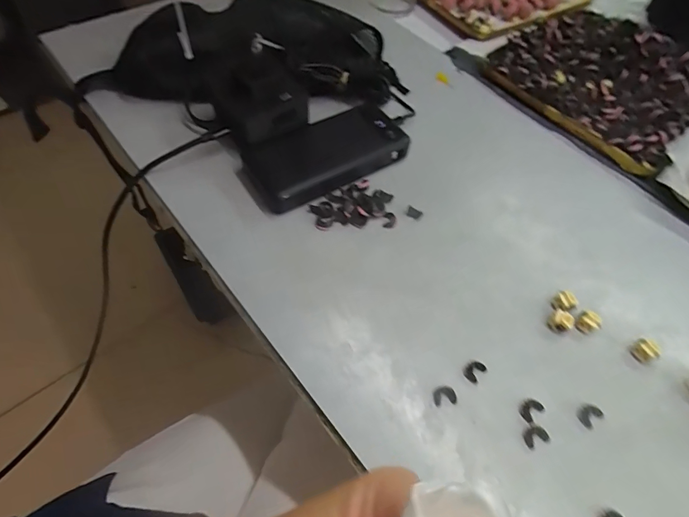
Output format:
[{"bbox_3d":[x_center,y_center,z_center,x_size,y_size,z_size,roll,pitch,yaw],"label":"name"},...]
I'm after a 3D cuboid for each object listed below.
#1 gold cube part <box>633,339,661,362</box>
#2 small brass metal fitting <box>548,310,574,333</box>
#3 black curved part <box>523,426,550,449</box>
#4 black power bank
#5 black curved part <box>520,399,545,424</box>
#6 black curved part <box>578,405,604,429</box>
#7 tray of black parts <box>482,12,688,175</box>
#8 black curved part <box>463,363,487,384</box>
[{"bbox_3d":[0.233,0.072,0.316,0.015,0.011,0.015,-18,61,-13],"label":"gold cube part"},{"bbox_3d":[0.173,0.050,0.326,0.015,0.013,0.016,1,58,-2],"label":"small brass metal fitting"},{"bbox_3d":[0.132,0.122,0.281,0.017,0.004,0.012,-16,60,-12],"label":"black curved part"},{"bbox_3d":[-0.016,-0.103,0.400,0.155,0.018,0.079,-24,63,-17],"label":"black power bank"},{"bbox_3d":[0.133,0.107,0.290,0.018,0.004,0.012,-30,64,-19],"label":"black curved part"},{"bbox_3d":[0.176,0.111,0.291,0.017,0.004,0.013,-31,65,-20],"label":"black curved part"},{"bbox_3d":[0.319,-0.221,0.494,0.218,0.032,0.231,-34,65,-23],"label":"tray of black parts"},{"bbox_3d":[0.097,0.083,0.302,0.012,0.004,0.017,40,65,20],"label":"black curved part"}]

